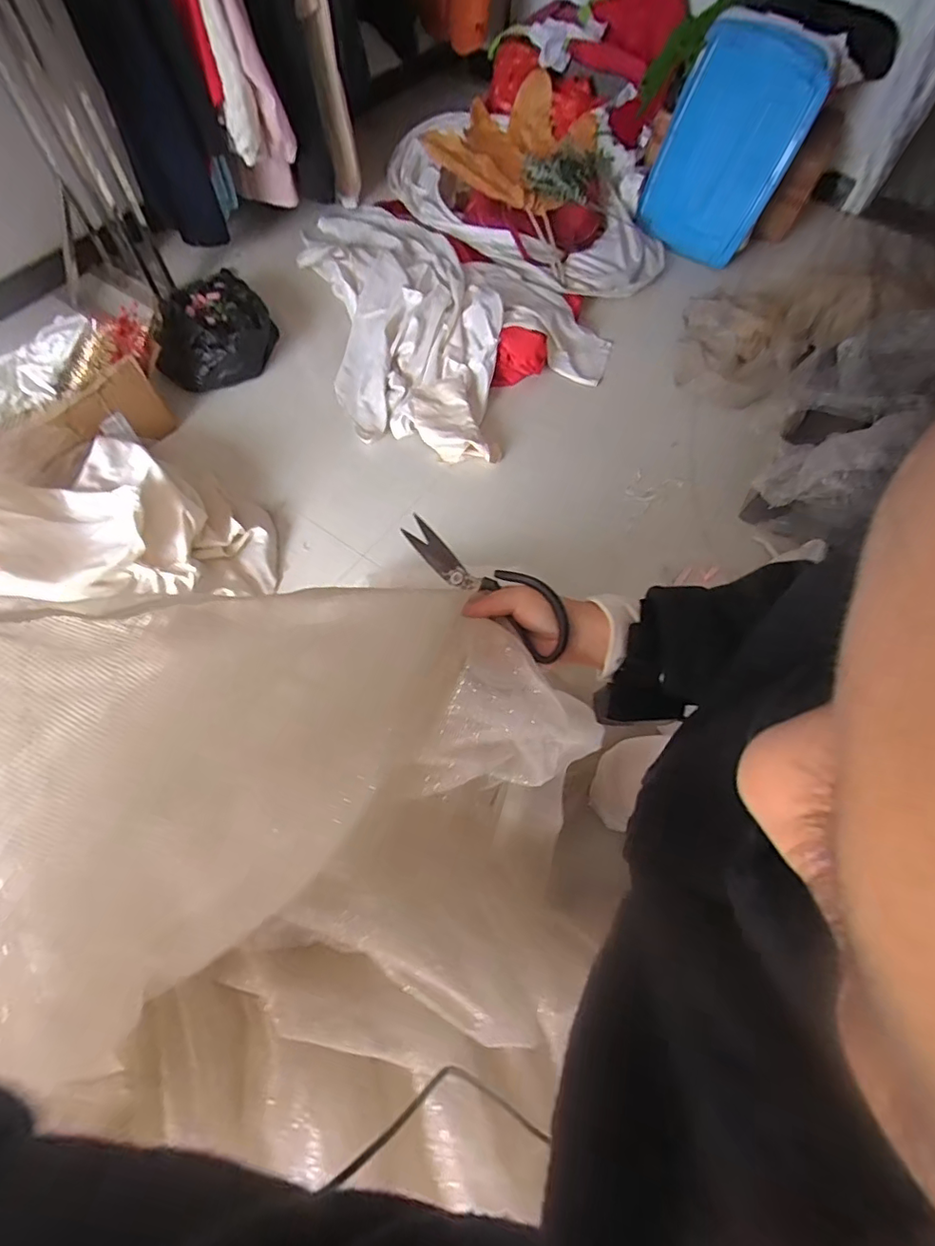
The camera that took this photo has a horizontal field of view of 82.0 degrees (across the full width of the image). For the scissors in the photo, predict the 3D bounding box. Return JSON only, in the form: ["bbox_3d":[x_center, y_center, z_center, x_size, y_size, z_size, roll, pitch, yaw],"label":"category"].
[{"bbox_3d":[0.005,-0.035,0.484,0.183,0.035,0.054,31,67,27],"label":"scissors"}]

